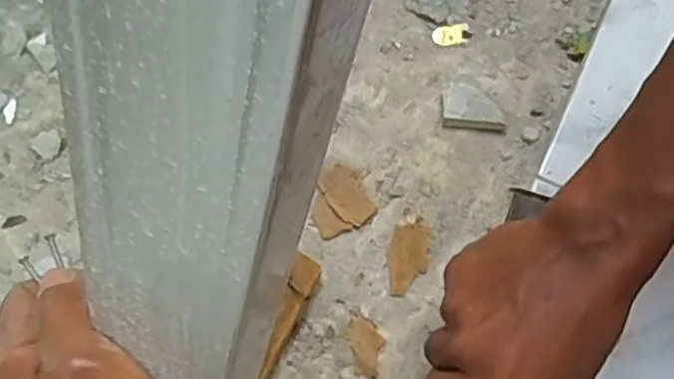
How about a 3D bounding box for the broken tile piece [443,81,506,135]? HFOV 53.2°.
[{"bbox_3d":[0.102,-0.063,0.501,0.048,0.018,0.035,7,74,4],"label":"broken tile piece"}]

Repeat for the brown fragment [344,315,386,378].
[{"bbox_3d":[0.021,0.107,0.459,0.024,0.004,0.042,-18,74,-4],"label":"brown fragment"}]

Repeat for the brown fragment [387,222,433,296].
[{"bbox_3d":[0.050,0.049,0.476,0.028,0.006,0.053,11,74,5],"label":"brown fragment"}]

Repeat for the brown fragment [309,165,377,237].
[{"bbox_3d":[-0.001,0.008,0.487,0.044,0.006,0.049,-33,75,-8],"label":"brown fragment"}]

